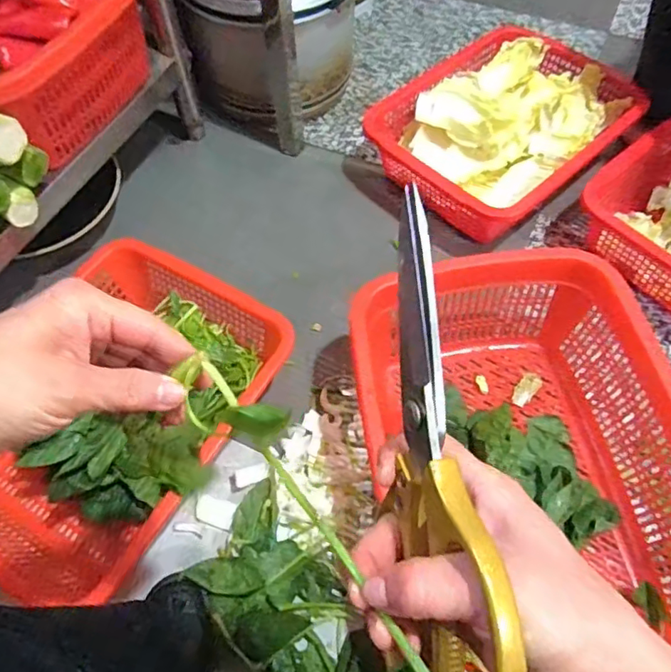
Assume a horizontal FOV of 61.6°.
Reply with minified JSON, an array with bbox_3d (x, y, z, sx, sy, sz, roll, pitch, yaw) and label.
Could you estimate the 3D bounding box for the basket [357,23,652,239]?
[{"bbox_3d":[0.297,-0.376,1.011,0.419,0.143,0.334,-37,66,-19],"label":"basket"}]

